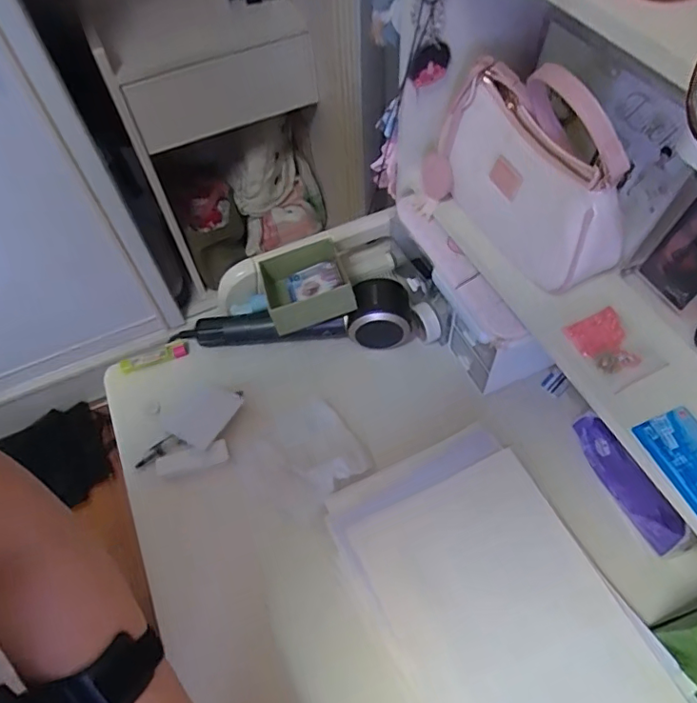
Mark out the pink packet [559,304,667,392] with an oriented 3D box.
[{"bbox_3d":[0.239,-0.004,0.478,0.058,0.009,0.073,-24,58,-12],"label":"pink packet"}]

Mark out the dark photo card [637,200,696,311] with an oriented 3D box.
[{"bbox_3d":[0.295,-0.082,0.462,0.007,0.090,0.059,-8,52,-21],"label":"dark photo card"}]

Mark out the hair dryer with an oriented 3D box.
[{"bbox_3d":[-0.071,-0.043,0.650,0.293,0.070,0.066,-2,56,2],"label":"hair dryer"}]

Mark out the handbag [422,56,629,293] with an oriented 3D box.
[{"bbox_3d":[0.165,-0.184,0.494,0.077,0.167,0.227,-28,59,-14],"label":"handbag"}]

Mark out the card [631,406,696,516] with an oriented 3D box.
[{"bbox_3d":[0.273,0.087,0.419,0.054,0.004,0.085,-20,57,-9],"label":"card"}]

